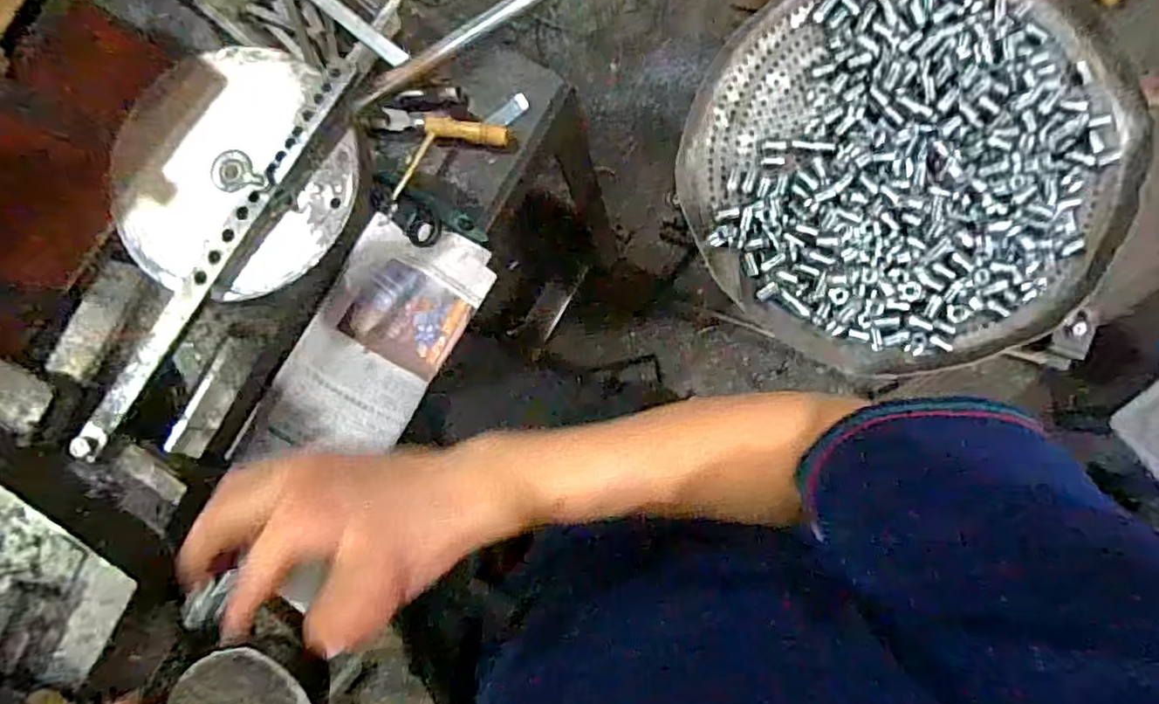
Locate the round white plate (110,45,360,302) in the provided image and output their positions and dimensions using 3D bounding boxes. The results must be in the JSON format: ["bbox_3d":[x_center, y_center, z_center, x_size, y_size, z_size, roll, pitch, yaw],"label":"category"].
[{"bbox_3d":[-0.254,-0.133,0.468,0.178,0.023,0.182,-1,85,7],"label":"round white plate"}]

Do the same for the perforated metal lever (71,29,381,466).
[{"bbox_3d":[-0.256,-0.074,0.454,0.027,0.010,0.343,35,90,8],"label":"perforated metal lever"}]

